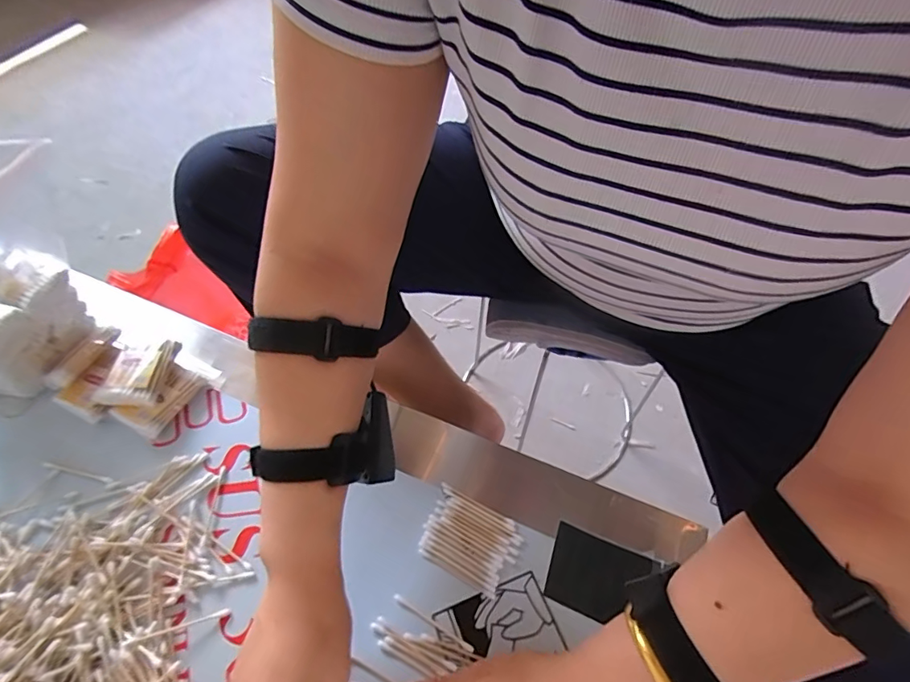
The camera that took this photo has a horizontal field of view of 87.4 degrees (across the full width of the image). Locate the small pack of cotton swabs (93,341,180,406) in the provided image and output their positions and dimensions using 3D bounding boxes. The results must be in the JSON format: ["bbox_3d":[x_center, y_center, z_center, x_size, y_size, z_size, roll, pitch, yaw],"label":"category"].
[{"bbox_3d":[-0.313,0.030,0.473,0.053,0.031,0.068,4,56,0],"label":"small pack of cotton swabs"}]

